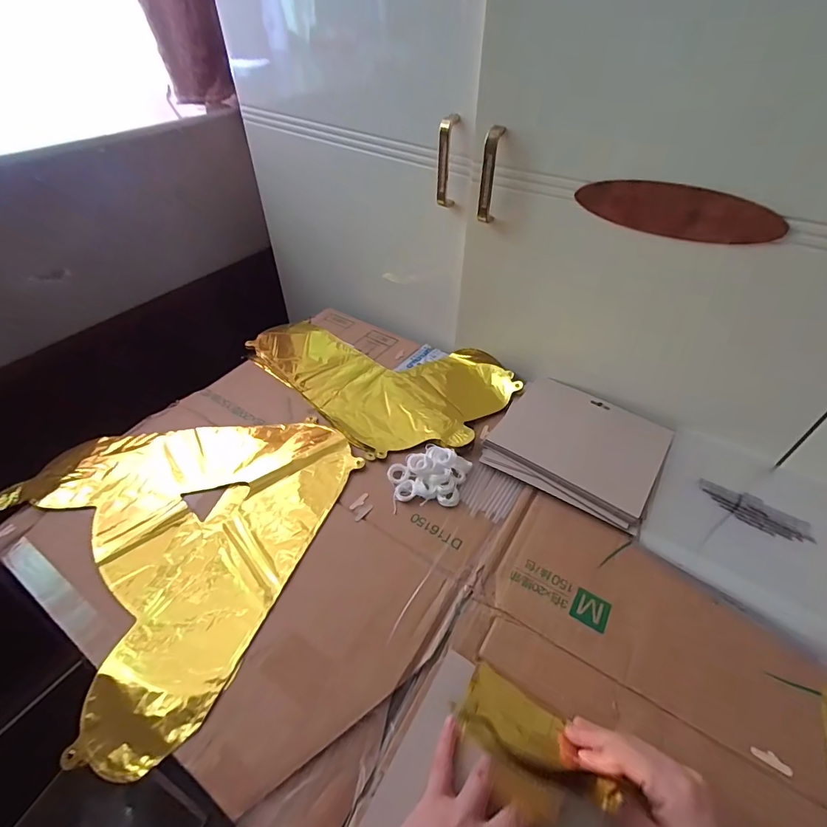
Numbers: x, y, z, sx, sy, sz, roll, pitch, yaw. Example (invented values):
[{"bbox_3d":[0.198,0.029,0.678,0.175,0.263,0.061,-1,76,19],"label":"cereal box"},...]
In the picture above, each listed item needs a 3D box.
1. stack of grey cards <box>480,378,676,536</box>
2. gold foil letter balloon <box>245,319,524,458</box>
[{"bbox_3d":[0.212,0.038,0.563,0.195,0.019,0.179,27,51,22],"label":"stack of grey cards"},{"bbox_3d":[-0.049,-0.075,0.679,0.259,0.025,0.390,-35,56,-30],"label":"gold foil letter balloon"}]

